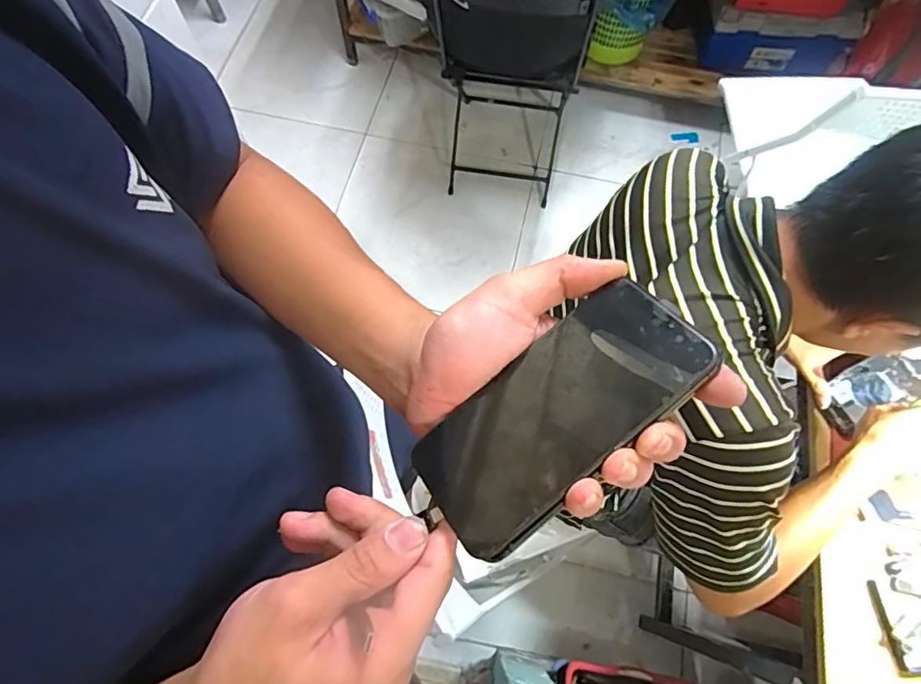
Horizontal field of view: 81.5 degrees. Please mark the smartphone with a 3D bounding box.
[{"bbox_3d":[0.045,0.032,0.250,0.139,0.004,0.067,-41,53,1],"label":"smartphone"}]

